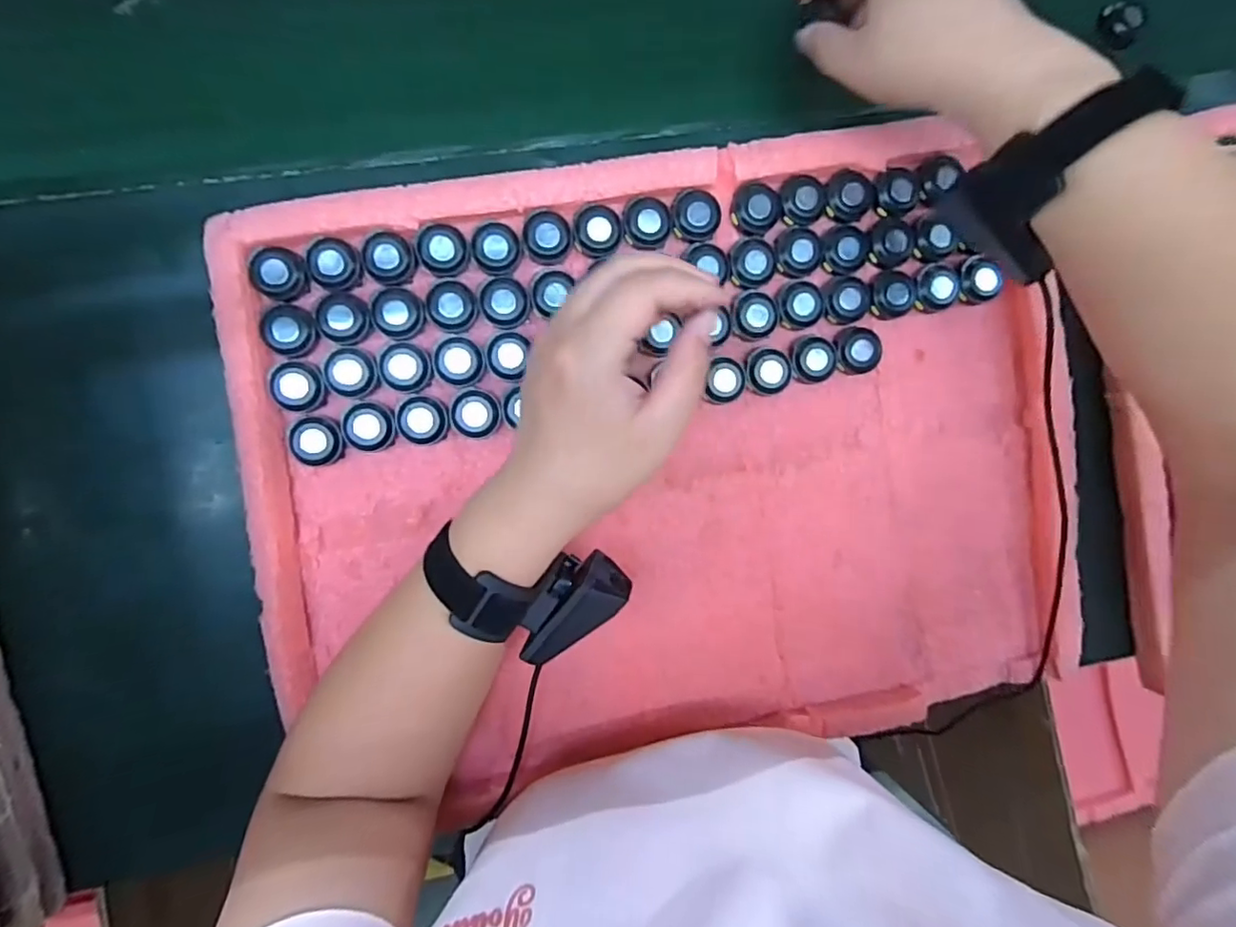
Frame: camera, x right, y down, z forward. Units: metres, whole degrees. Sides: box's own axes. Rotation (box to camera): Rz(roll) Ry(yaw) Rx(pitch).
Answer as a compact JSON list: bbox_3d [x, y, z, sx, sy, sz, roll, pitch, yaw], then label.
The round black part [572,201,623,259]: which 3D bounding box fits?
[{"bbox_3d":[-0.012,-0.138,0.351,0.027,0.005,0.032,10,90,-7],"label":"round black part"}]

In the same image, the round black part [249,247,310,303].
[{"bbox_3d":[-0.190,-0.106,0.332,0.030,0.009,0.027,12,89,-7],"label":"round black part"}]

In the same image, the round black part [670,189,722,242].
[{"bbox_3d":[0.047,-0.151,0.359,0.030,0.008,0.029,0,91,-7],"label":"round black part"}]

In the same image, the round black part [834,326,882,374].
[{"bbox_3d":[0.152,-0.071,0.377,0.029,0.014,0.028,4,90,-7],"label":"round black part"}]

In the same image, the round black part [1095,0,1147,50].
[{"bbox_3d":[0.350,-0.307,0.411,0.018,0.021,0.030,-39,95,-5],"label":"round black part"}]

